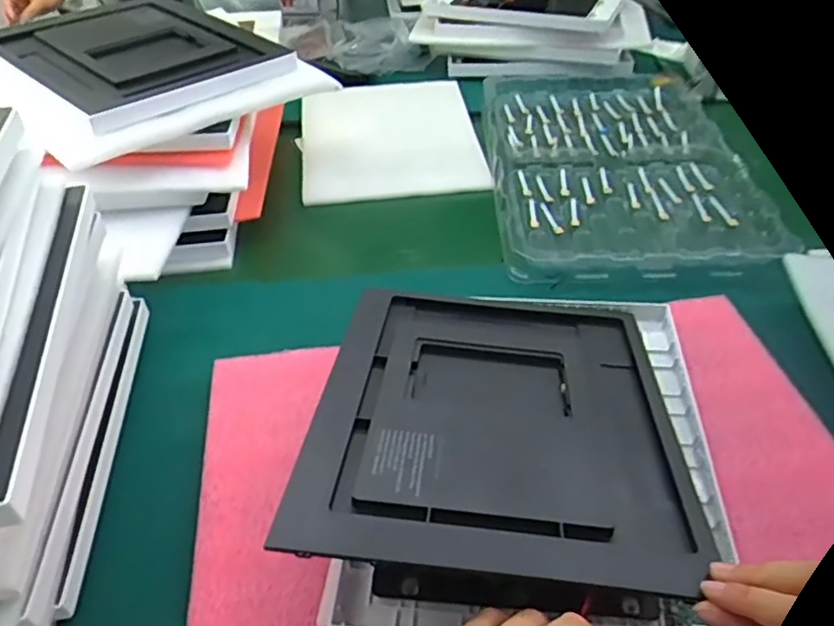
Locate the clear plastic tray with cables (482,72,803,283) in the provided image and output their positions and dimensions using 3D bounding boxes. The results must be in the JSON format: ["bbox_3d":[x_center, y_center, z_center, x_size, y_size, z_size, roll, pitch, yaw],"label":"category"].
[{"bbox_3d":[0.263,-0.216,0.890,0.321,0.036,0.516,0,43,1],"label":"clear plastic tray with cables"}]

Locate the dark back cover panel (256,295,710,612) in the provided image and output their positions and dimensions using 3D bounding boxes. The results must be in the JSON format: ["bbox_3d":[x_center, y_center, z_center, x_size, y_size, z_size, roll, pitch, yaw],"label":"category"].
[{"bbox_3d":[0.059,0.067,0.461,0.242,0.011,0.291,6,30,4],"label":"dark back cover panel"}]

